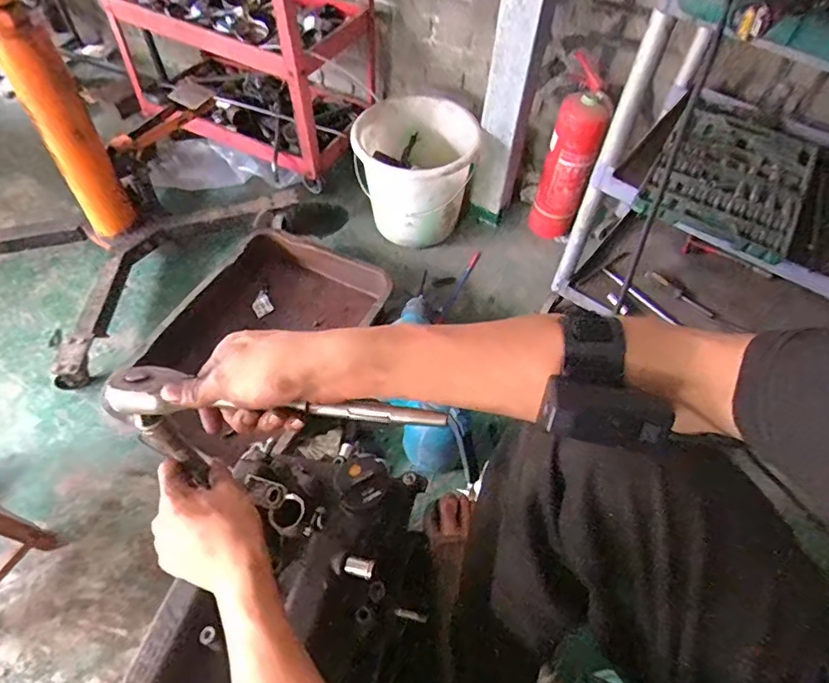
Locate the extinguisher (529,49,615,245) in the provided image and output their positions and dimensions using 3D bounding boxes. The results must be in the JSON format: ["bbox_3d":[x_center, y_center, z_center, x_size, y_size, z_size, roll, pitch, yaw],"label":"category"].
[{"bbox_3d":[0.477,-0.555,1.607,0.143,0.526,0.183,14,55,6],"label":"extinguisher"}]

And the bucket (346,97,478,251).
[{"bbox_3d":[0.008,-0.500,1.571,0.326,0.338,0.326,2,55,-2],"label":"bucket"}]

